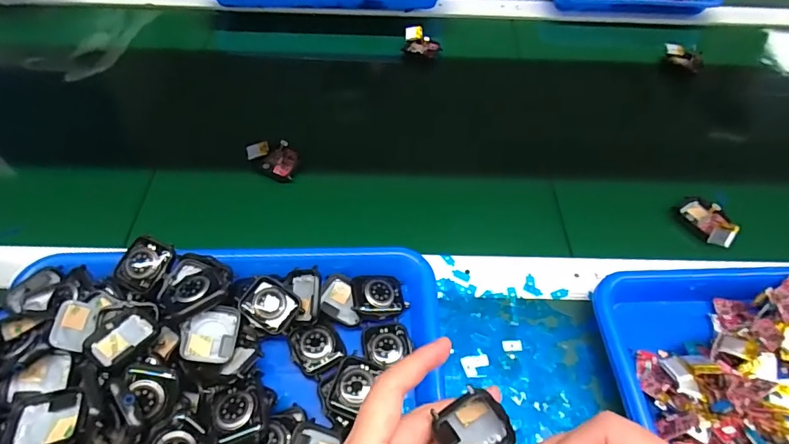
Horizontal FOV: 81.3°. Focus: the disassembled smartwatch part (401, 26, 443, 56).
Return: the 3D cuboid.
[{"bbox_3d":[0.036,-0.233,0.597,0.051,0.023,0.030,21,58,12],"label":"disassembled smartwatch part"}]

